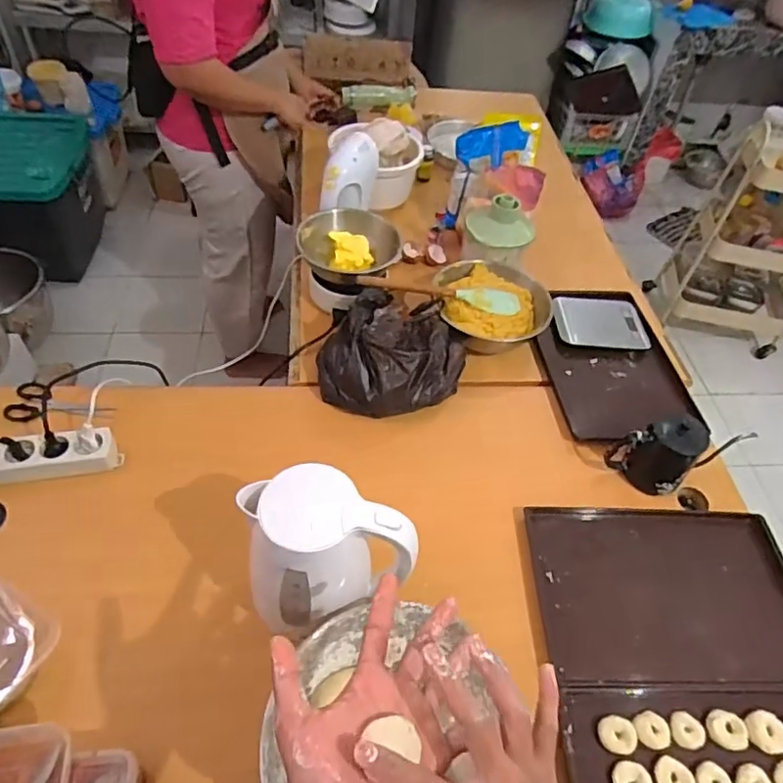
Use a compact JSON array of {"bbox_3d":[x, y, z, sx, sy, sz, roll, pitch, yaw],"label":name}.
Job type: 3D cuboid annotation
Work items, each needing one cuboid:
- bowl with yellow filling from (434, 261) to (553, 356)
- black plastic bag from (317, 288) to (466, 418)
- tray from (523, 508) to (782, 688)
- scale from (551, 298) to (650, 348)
[{"bbox_3d":[0.183,-0.166,1.069,0.196,0.079,0.215,2,52,-3],"label":"bowl with yellow filling"},{"bbox_3d":[0.004,-0.079,0.955,0.234,0.112,0.223,8,52,1],"label":"black plastic bag"},{"bbox_3d":[0.383,0.278,0.804,0.365,0.022,0.236,3,52,-3],"label":"tray"},{"bbox_3d":[0.406,-0.135,1.135,0.178,0.025,0.115,4,52,-1],"label":"scale"}]

